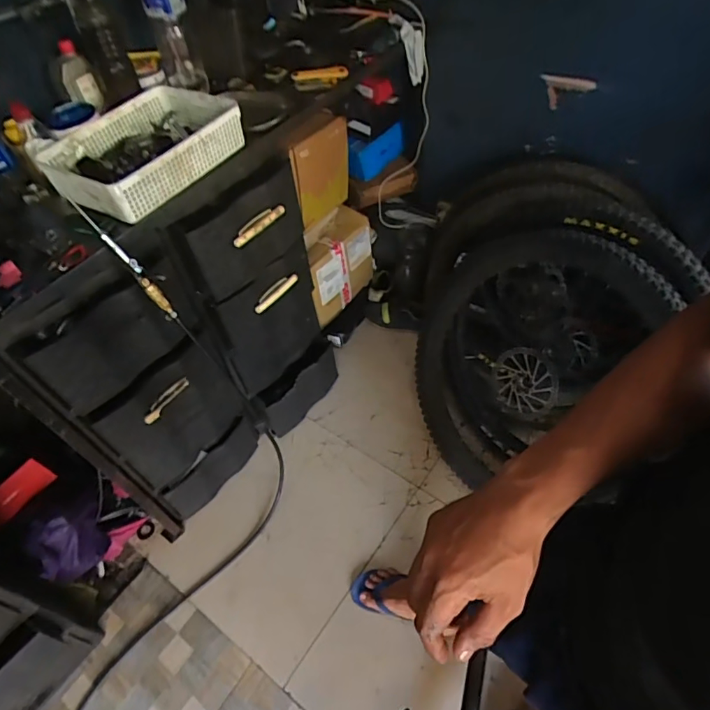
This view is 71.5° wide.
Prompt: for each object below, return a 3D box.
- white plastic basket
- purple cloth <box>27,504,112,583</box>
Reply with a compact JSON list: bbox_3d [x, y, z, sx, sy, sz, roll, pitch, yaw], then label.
[{"bbox_3d":[-0.410,-0.402,0.966,0.260,0.087,0.333,28,60,25],"label":"white plastic basket"},{"bbox_3d":[-0.676,0.443,1.172,0.093,0.208,0.178,7,53,12],"label":"purple cloth"}]

